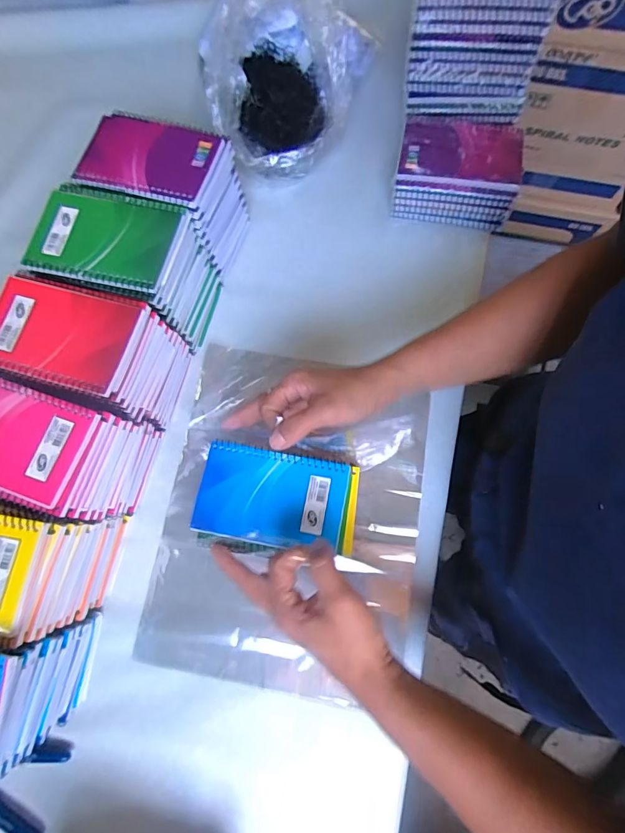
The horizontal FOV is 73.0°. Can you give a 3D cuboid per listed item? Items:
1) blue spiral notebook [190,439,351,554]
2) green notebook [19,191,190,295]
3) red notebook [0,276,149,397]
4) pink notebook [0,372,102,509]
[{"bbox_3d":[-0.037,0.071,0.379,0.130,0.007,0.082,10,75,2],"label":"blue spiral notebook"},{"bbox_3d":[-0.188,-0.165,0.383,0.126,0.013,0.089,13,77,5],"label":"green notebook"},{"bbox_3d":[-0.219,-0.073,0.360,0.134,0.011,0.085,16,76,4],"label":"red notebook"},{"bbox_3d":[-0.248,0.014,0.342,0.129,0.007,0.082,22,78,7],"label":"pink notebook"}]

